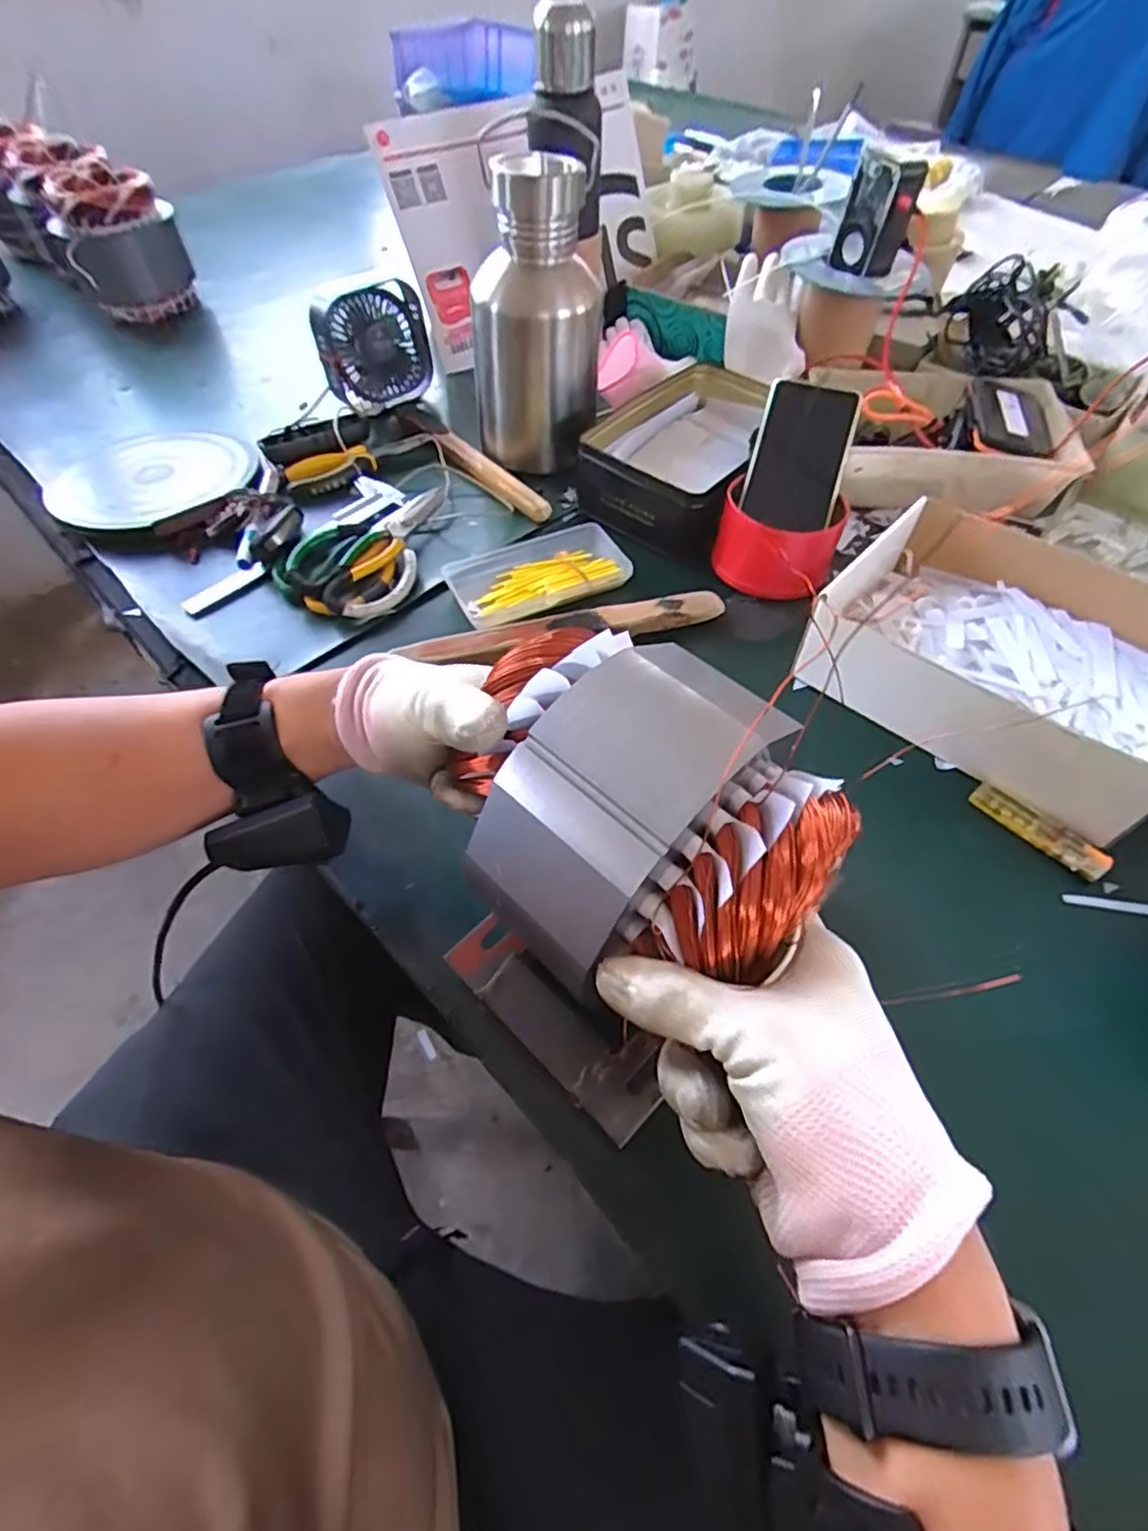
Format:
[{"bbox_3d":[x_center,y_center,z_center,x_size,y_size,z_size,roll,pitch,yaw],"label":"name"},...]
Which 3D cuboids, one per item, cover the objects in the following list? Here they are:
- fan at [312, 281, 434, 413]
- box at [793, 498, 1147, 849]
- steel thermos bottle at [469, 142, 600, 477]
[{"bbox_3d":[-0.213,-0.447,0.711,0.119,0.107,0.030,-27,34,-18],"label":"fan"},{"bbox_3d":[0.317,-0.080,0.486,0.238,0.079,0.188,33,62,22],"label":"box"},{"bbox_3d":[-0.036,-0.407,0.619,0.115,0.228,0.092,-5,55,-2],"label":"steel thermos bottle"}]

